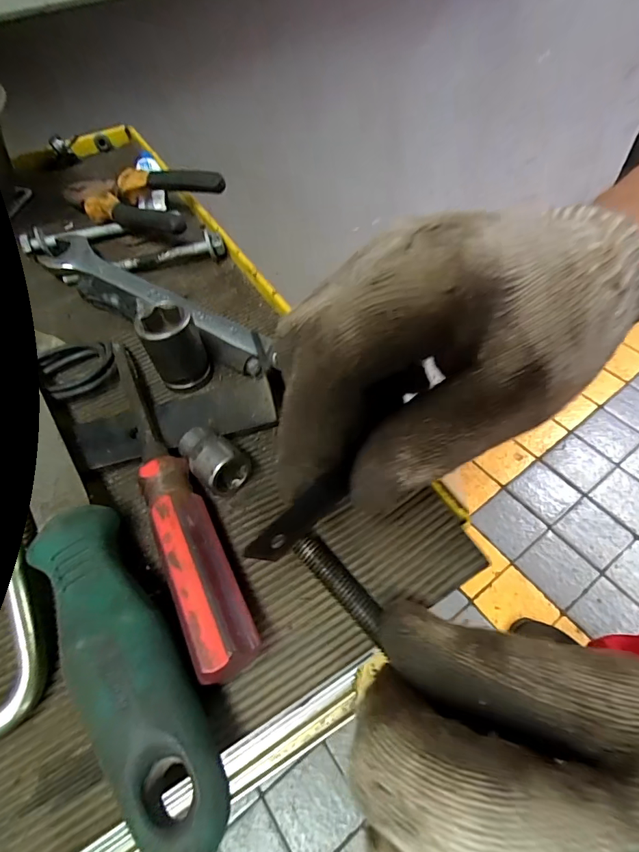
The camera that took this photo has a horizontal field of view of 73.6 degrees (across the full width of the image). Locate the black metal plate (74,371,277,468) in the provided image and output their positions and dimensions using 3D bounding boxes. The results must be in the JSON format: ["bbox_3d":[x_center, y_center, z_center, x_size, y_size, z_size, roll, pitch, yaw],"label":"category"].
[{"bbox_3d":[-0.066,-0.003,0.199,0.089,0.004,0.031,-15,55,-6],"label":"black metal plate"}]

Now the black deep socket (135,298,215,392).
[{"bbox_3d":[-0.068,-0.037,0.204,0.024,0.038,0.027,-23,56,-12],"label":"black deep socket"}]

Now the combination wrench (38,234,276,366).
[{"bbox_3d":[-0.096,-0.072,0.241,0.170,0.014,0.031,29,62,23],"label":"combination wrench"}]

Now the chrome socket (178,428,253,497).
[{"bbox_3d":[-0.045,0.012,0.176,0.019,0.015,0.030,-36,59,-20],"label":"chrome socket"}]

